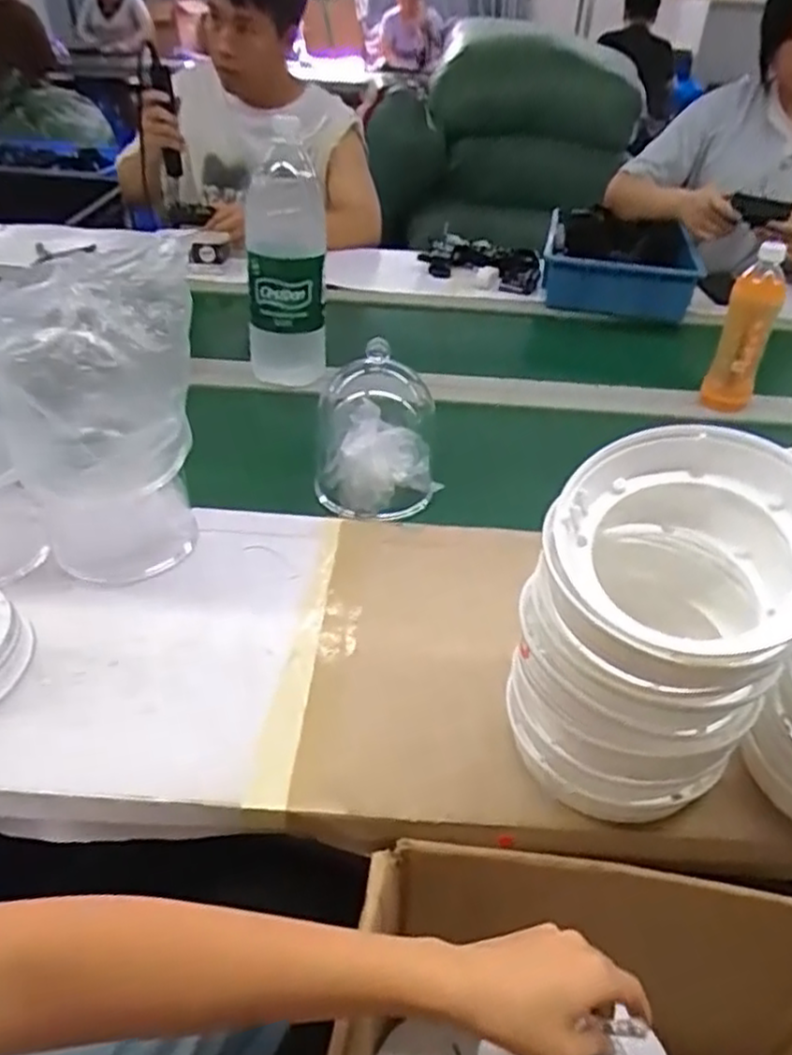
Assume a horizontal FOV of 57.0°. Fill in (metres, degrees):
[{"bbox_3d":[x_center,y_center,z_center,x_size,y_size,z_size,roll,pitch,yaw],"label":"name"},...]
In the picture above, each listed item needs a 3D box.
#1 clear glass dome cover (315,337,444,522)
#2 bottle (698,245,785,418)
[{"bbox_3d":[-0.020,-0.117,0.768,0.124,0.159,0.143,2,37,-2],"label":"clear glass dome cover"},{"bbox_3d":[0.439,-0.246,0.917,0.060,0.202,0.055,20,40,22],"label":"bottle"}]

